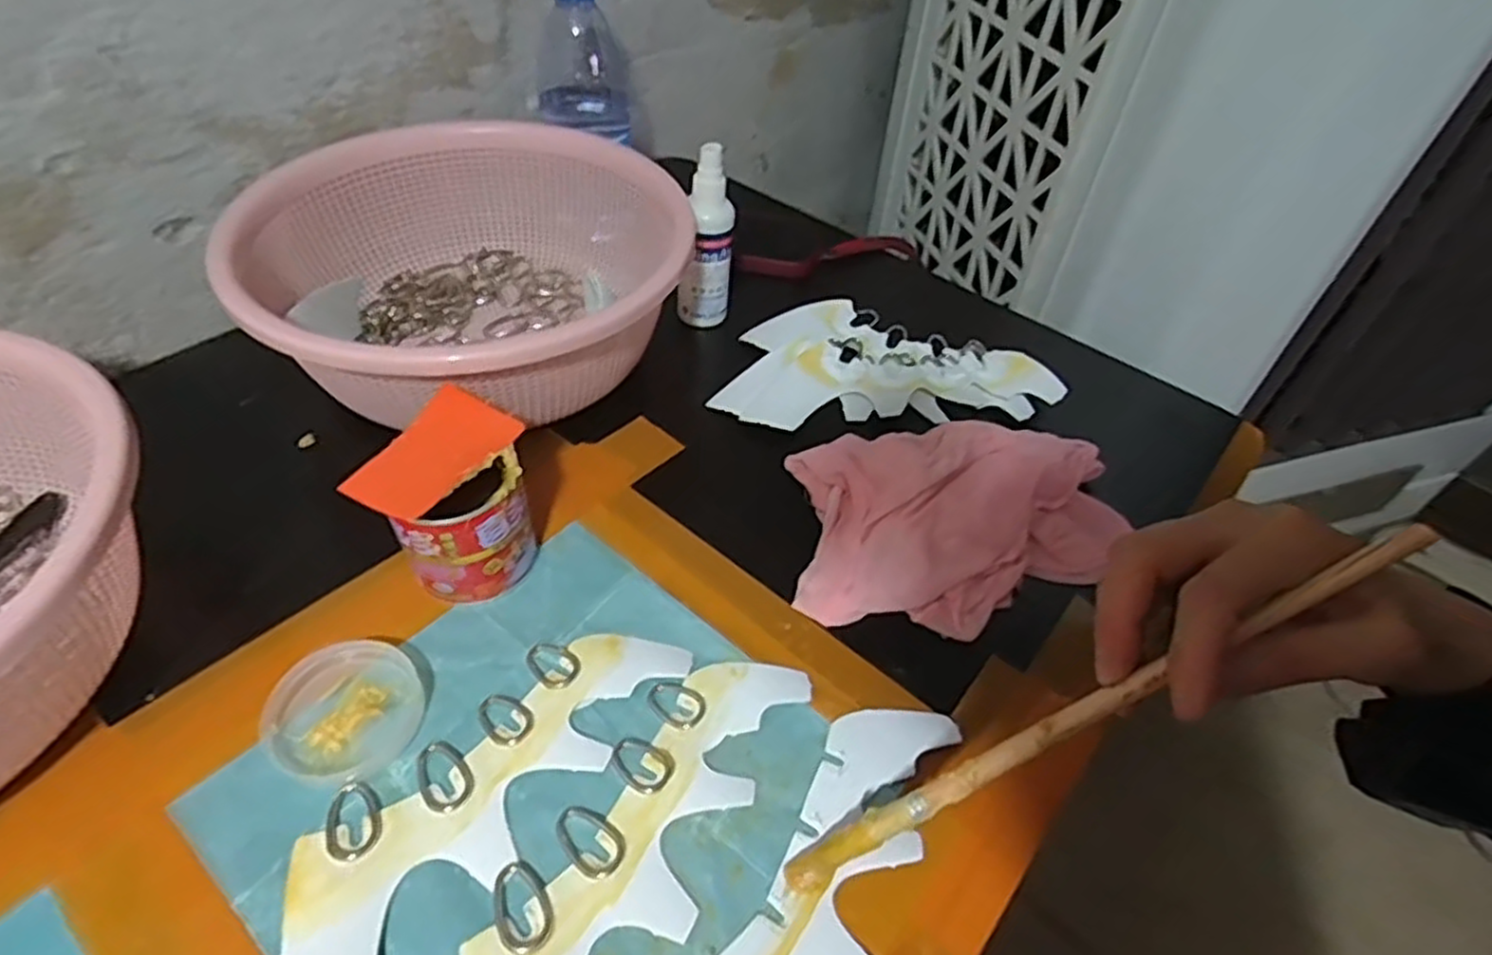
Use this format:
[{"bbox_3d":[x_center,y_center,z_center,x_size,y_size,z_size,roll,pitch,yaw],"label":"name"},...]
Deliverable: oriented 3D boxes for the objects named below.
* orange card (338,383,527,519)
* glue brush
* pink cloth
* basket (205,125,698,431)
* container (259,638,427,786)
[{"bbox_3d":[-0.152,-0.013,0.375,0.051,0.004,0.081,20,49,14],"label":"orange card"},{"bbox_3d":[0.129,0.093,0.292,0.267,0.009,0.013,-34,50,11],"label":"glue brush"},{"bbox_3d":[0.129,0.022,0.436,0.193,0.036,0.121,-1,47,-5],"label":"pink cloth"},{"bbox_3d":[-0.187,-0.129,0.503,0.255,0.107,0.255,2,47,-2],"label":"basket"},{"bbox_3d":[-0.185,0.106,0.351,0.064,0.010,0.063,2,47,-2],"label":"container"}]

